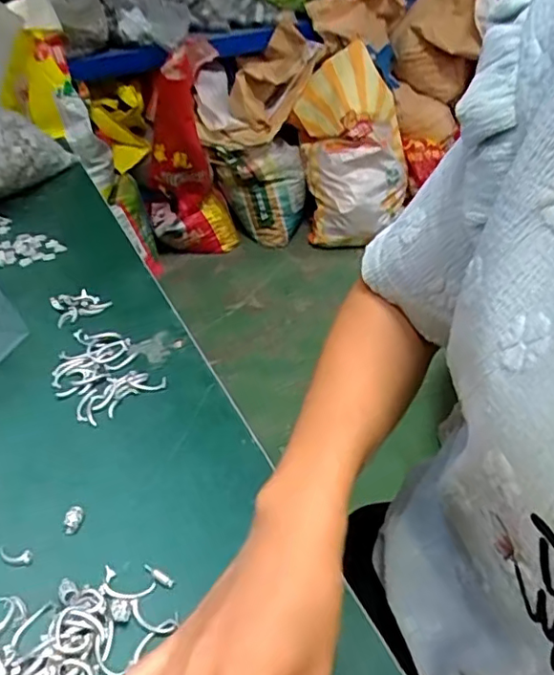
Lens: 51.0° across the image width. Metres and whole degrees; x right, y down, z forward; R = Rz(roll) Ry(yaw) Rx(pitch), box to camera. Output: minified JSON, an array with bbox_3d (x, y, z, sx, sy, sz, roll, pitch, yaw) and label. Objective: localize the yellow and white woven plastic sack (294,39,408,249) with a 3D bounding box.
[{"bbox_3d":[0.248,-0.609,1.886,0.323,0.607,0.144,-13,16,-10],"label":"yellow and white woven plastic sack"}]

